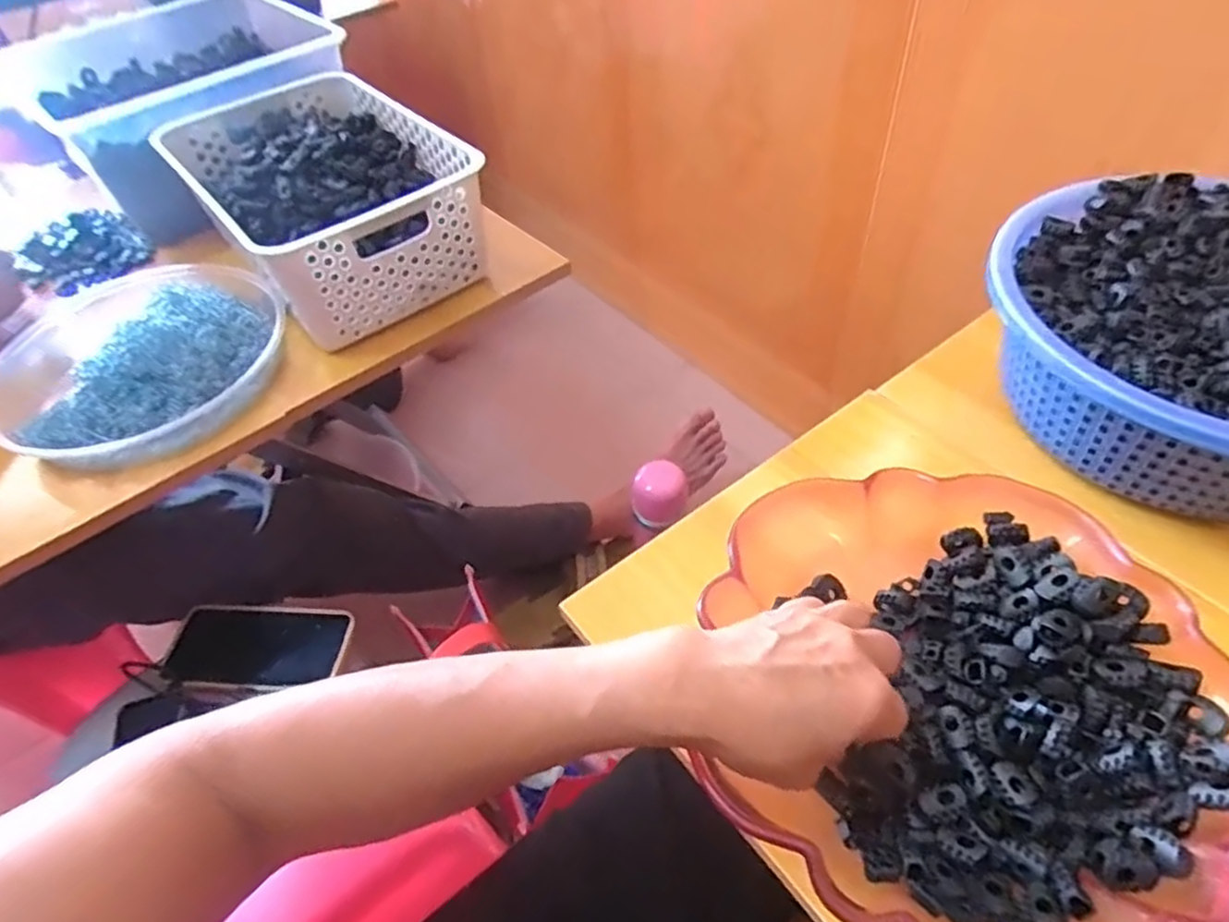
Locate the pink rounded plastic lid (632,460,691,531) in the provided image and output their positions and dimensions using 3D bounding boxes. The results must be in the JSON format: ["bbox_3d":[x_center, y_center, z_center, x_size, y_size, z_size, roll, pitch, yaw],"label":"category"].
[{"bbox_3d":[0.052,0.039,0.800,0.060,0.050,0.058,-3,49,3],"label":"pink rounded plastic lid"}]

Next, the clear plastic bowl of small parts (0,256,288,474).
[{"bbox_3d":[-0.407,-0.095,0.603,0.228,0.071,0.228,30,58,28],"label":"clear plastic bowl of small parts"}]

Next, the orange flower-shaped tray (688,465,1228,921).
[{"bbox_3d":[0.167,0.117,0.353,0.246,0.049,0.252,-4,48,3],"label":"orange flower-shaped tray"}]

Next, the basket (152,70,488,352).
[{"bbox_3d":[-0.273,-0.254,0.679,0.202,0.108,0.317,-31,53,-20],"label":"basket"}]

